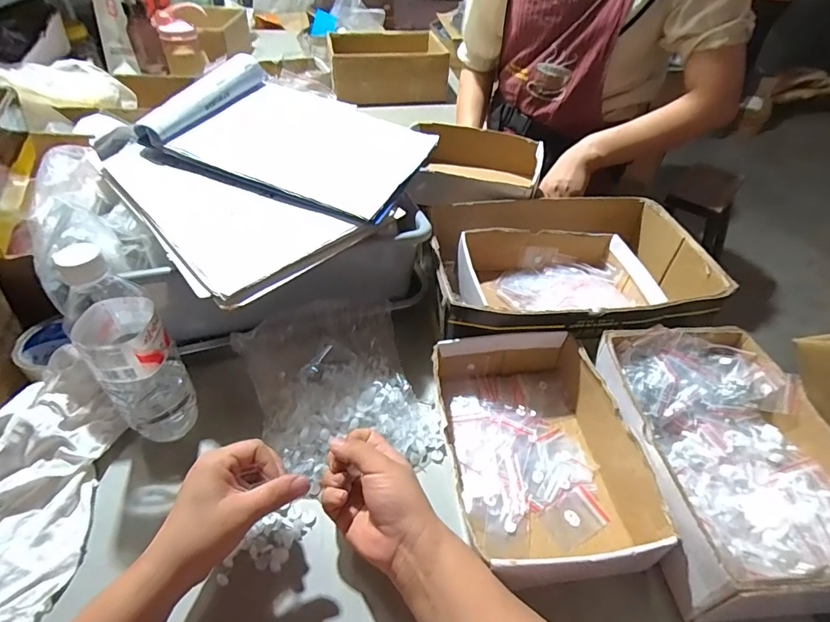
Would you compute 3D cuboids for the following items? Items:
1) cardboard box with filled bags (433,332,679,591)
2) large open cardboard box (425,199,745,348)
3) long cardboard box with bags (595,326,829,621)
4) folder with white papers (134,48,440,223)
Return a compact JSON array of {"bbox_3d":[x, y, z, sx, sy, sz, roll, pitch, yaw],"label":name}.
[{"bbox_3d":[0.119,0.131,0.467,0.168,0.066,0.249,-4,44,-7],"label":"cardboard box with filled bags"},{"bbox_3d":[0.194,-0.072,0.638,0.344,0.087,0.295,-1,43,-3],"label":"large open cardboard box"},{"bbox_3d":[0.294,0.139,0.441,0.176,0.090,0.255,-2,43,-5],"label":"long cardboard box with bags"},{"bbox_3d":[-0.140,-0.227,0.587,0.304,0.035,0.242,22,49,7],"label":"folder with white papers"}]

